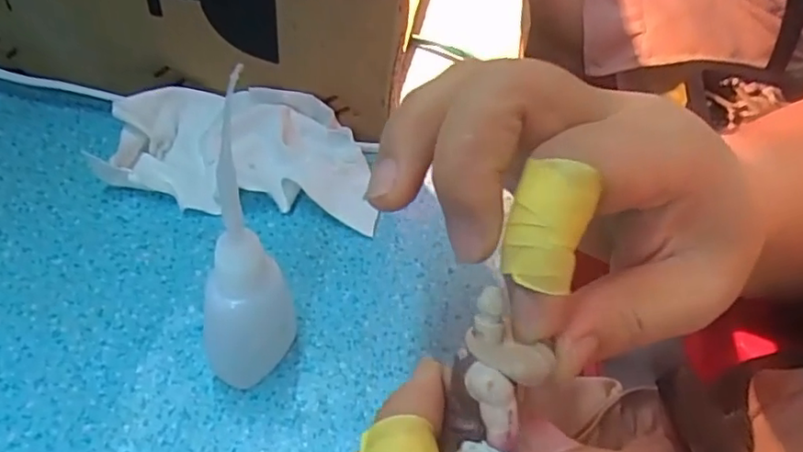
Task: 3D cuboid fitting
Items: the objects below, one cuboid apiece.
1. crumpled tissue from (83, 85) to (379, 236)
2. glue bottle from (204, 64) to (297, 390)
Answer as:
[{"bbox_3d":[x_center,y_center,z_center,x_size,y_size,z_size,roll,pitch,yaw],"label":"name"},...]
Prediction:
[{"bbox_3d":[-0.071,-0.035,0.284,0.118,0.026,0.059,7,49,0],"label":"crumpled tissue"},{"bbox_3d":[-0.050,0.010,0.192,0.027,0.110,0.032,-3,50,-9],"label":"glue bottle"}]

